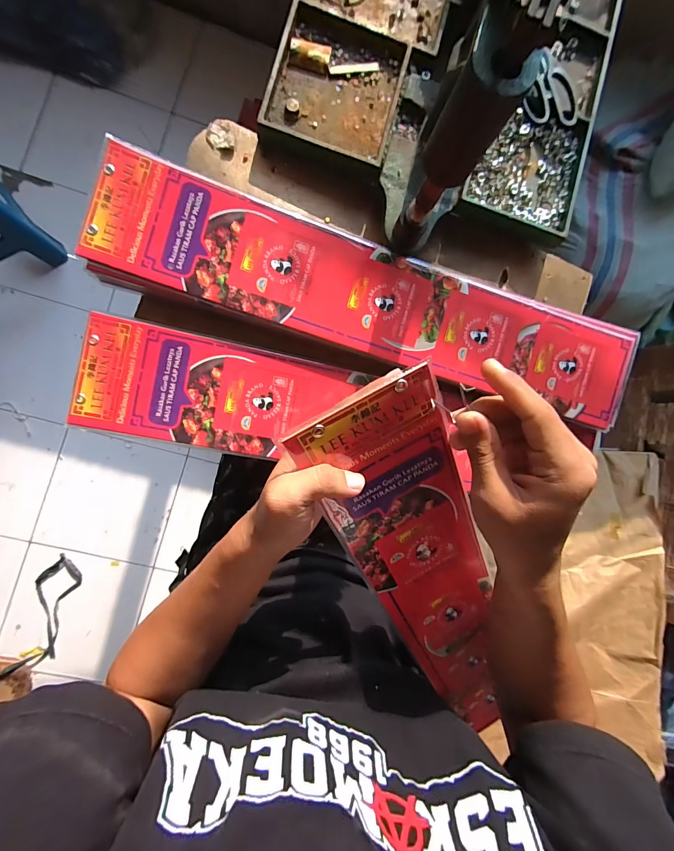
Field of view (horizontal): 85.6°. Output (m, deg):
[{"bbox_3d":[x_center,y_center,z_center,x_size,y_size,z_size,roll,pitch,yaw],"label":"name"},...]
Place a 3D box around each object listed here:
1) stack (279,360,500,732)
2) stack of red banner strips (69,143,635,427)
[{"bbox_3d":[0.102,0.178,0.367,0.112,0.014,0.510,-29,122,-9],"label":"stack"},{"bbox_3d":[0.053,-0.126,0.374,0.567,0.020,0.115,15,85,-8],"label":"stack of red banner strips"}]

